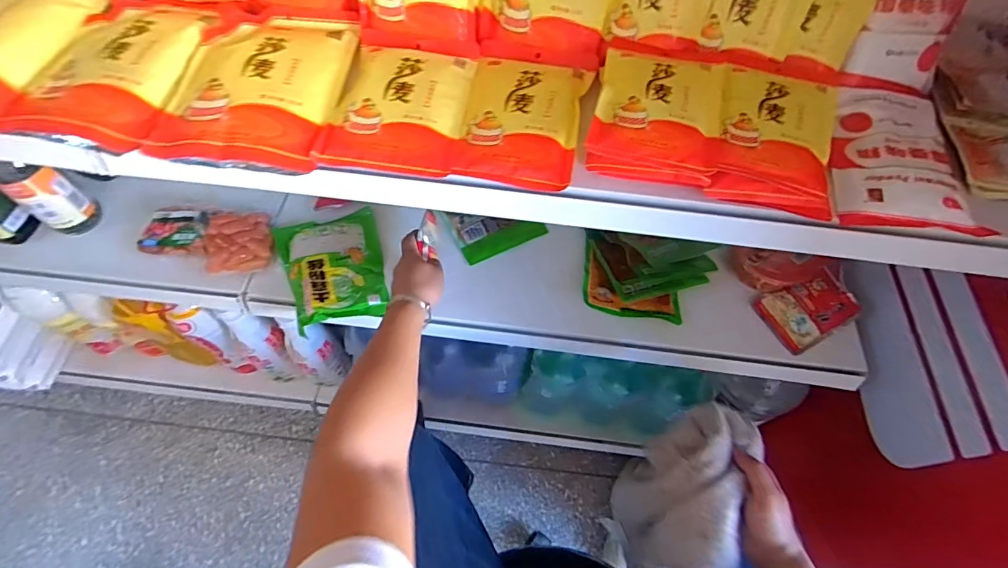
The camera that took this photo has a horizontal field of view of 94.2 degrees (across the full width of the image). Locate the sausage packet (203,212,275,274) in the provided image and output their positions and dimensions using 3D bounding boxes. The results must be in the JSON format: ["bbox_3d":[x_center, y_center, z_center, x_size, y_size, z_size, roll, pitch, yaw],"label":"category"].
[{"bbox_3d":[-0.387,-0.062,0.684,0.086,0.033,0.093,-11,63,-8],"label":"sausage packet"}]

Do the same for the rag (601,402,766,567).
[{"bbox_3d":[0.208,0.253,0.574,0.099,0.195,0.179,23,63,10],"label":"rag"}]

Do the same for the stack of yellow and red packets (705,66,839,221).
[{"bbox_3d":[0.236,-0.127,0.408,0.108,0.029,0.139,15,62,6],"label":"stack of yellow and red packets"}]

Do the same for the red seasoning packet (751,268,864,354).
[{"bbox_3d":[0.450,0.038,0.689,0.139,0.026,0.088,-20,64,-13],"label":"red seasoning packet"}]

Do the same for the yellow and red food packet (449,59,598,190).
[{"bbox_3d":[0.018,-0.156,0.428,0.105,0.012,0.156,11,62,3],"label":"yellow and red food packet"}]

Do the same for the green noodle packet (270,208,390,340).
[{"bbox_3d":[-0.248,-0.028,0.677,0.141,0.031,0.191,-16,64,-11],"label":"green noodle packet"}]

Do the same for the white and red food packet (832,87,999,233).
[{"bbox_3d":[0.349,-0.117,0.421,0.112,0.018,0.159,9,62,2],"label":"white and red food packet"}]

